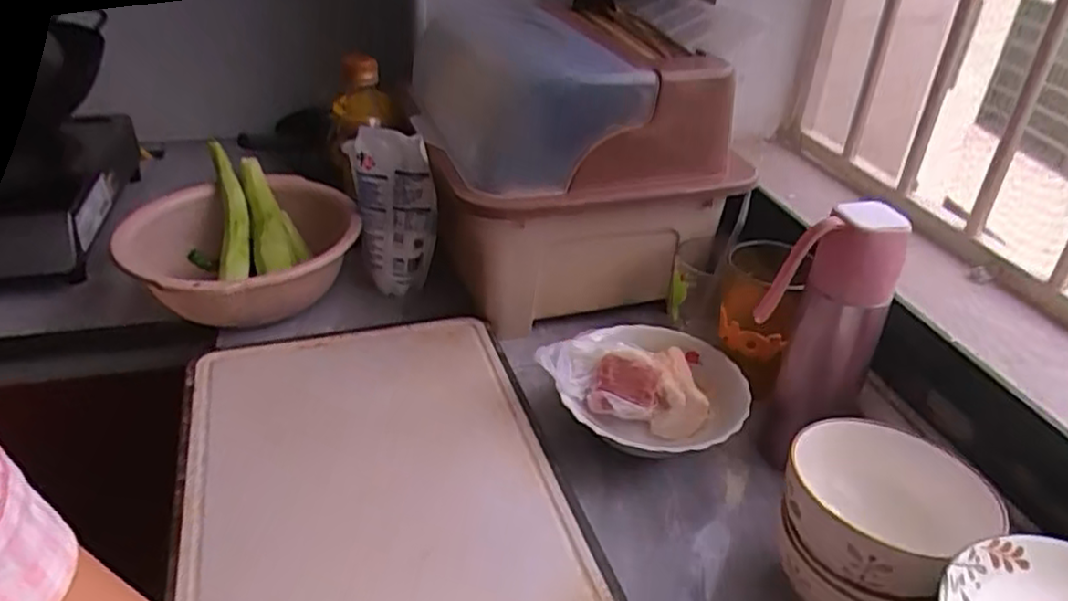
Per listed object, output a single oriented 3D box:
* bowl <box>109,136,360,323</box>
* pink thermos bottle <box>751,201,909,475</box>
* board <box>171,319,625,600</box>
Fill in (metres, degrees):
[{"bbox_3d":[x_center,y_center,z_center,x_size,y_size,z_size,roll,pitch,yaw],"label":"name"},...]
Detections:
[{"bbox_3d":[-0.329,-0.071,0.826,0.235,0.092,0.293,-5,34,-11],"label":"bowl"},{"bbox_3d":[0.230,0.044,0.595,0.085,0.252,0.064,24,39,30],"label":"pink thermos bottle"},{"bbox_3d":[-0.128,0.154,0.588,0.296,0.030,0.421,-9,34,-17],"label":"board"}]

